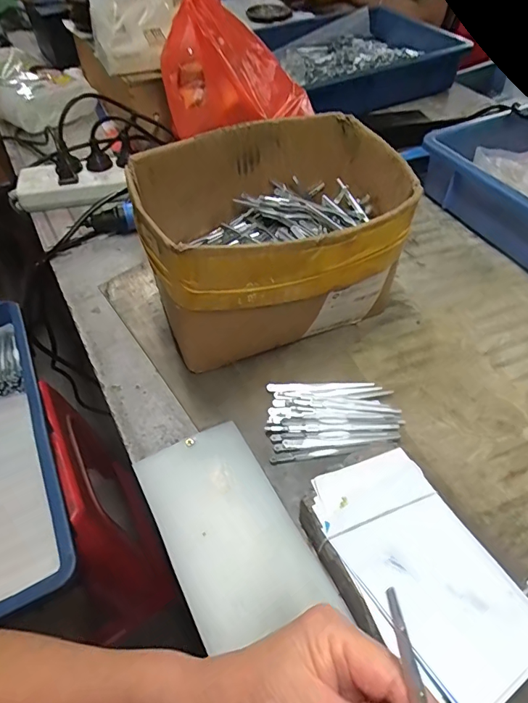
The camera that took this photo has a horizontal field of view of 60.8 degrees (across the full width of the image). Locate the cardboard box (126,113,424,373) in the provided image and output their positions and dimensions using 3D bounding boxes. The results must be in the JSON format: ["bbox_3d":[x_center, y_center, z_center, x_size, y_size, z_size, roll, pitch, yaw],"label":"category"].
[{"bbox_3d":[0.010,-0.105,0.449,0.235,0.159,0.190,-17,53,-13],"label":"cardboard box"}]

